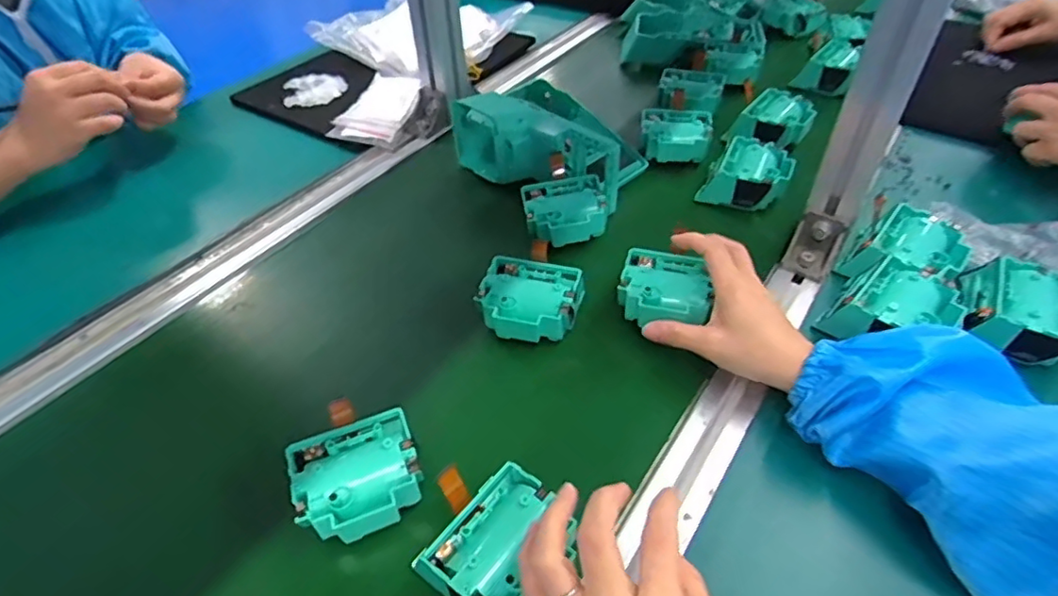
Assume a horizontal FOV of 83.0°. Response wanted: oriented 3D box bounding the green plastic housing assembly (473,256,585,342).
[{"bbox_3d":[0.002,0.002,0.469,0.076,0.026,0.066,9,46,14],"label":"green plastic housing assembly"}]

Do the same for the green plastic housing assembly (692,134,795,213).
[{"bbox_3d":[0.215,-0.118,0.589,0.074,0.044,0.071,20,50,24],"label":"green plastic housing assembly"}]

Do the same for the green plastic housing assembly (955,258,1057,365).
[{"bbox_3d":[0.364,0.011,0.438,0.074,0.035,0.072,18,49,22],"label":"green plastic housing assembly"}]

